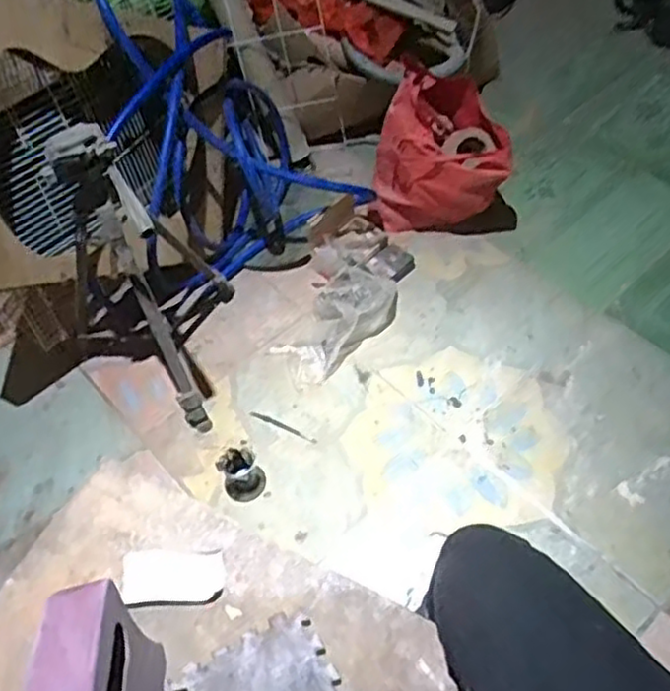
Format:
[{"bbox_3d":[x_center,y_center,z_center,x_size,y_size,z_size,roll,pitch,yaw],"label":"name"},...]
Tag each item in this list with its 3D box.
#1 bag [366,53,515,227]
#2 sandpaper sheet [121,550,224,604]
[{"bbox_3d":[0.200,-0.396,1.454,0.246,0.290,0.253,-5,54,1],"label":"bag"},{"bbox_3d":[-0.163,0.232,0.721,0.099,0.007,0.052,-4,54,2],"label":"sandpaper sheet"}]

